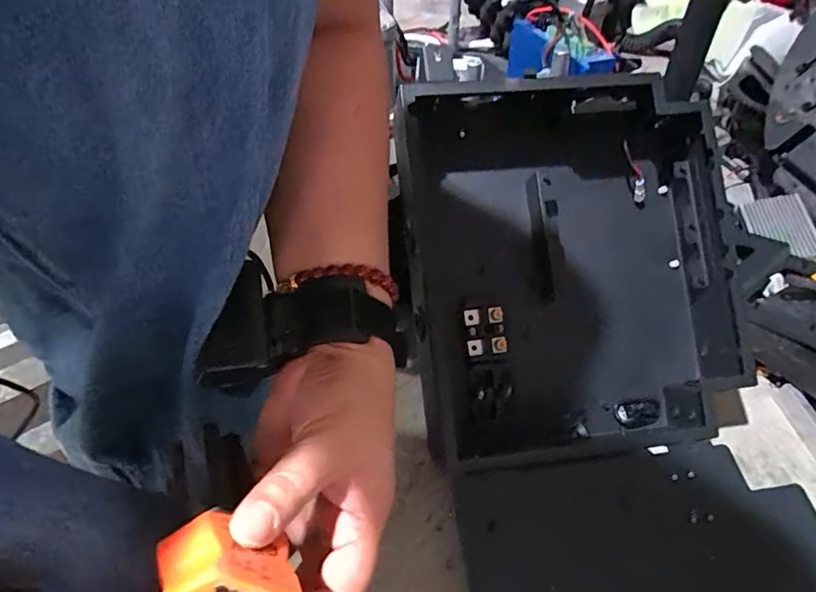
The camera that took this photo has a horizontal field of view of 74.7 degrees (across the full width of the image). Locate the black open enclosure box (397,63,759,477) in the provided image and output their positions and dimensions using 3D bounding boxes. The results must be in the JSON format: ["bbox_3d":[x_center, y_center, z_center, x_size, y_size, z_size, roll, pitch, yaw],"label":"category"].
[{"bbox_3d":[0.162,-0.026,0.519,0.281,0.079,0.342,-2,84,-7],"label":"black open enclosure box"}]

